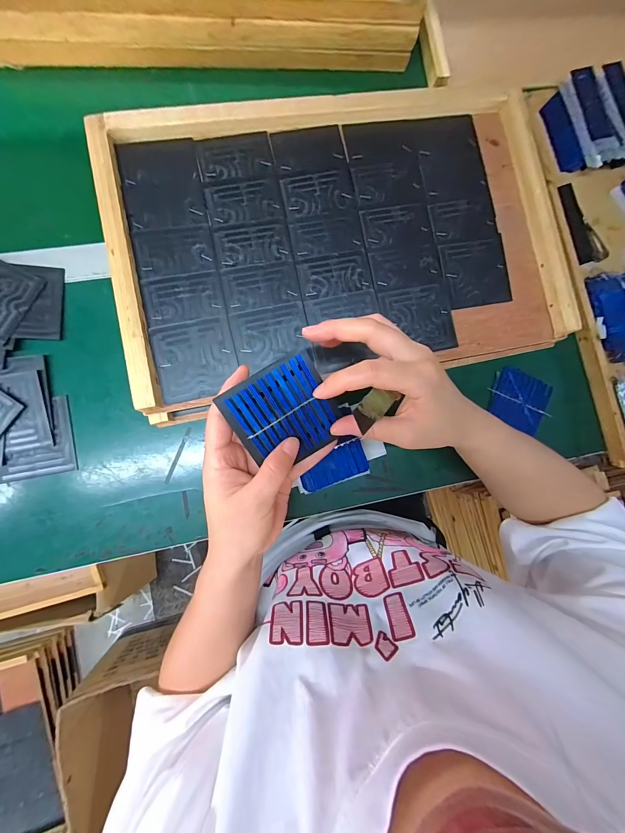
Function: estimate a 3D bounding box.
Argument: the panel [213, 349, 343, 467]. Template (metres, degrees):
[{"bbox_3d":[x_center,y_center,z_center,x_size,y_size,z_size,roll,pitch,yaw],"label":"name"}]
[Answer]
[{"bbox_3d":[-0.021,-0.001,0.241,0.077,0.004,0.075,-31,106,-3],"label":"panel"}]

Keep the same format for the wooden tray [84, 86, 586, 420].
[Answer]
[{"bbox_3d":[0.037,-0.191,0.333,0.480,0.040,0.311,-11,86,-6],"label":"wooden tray"}]

